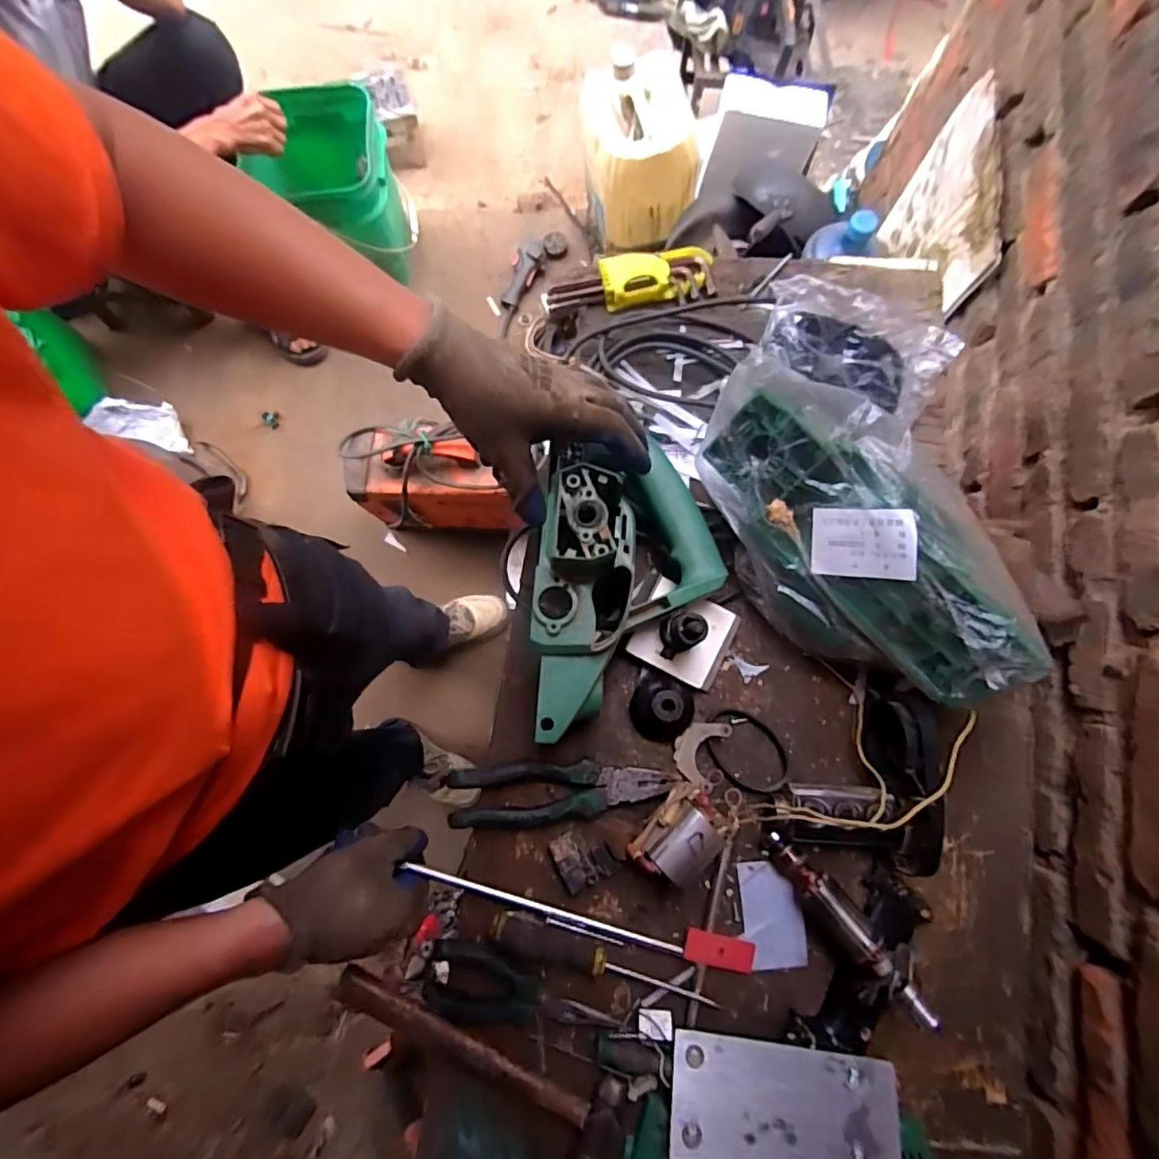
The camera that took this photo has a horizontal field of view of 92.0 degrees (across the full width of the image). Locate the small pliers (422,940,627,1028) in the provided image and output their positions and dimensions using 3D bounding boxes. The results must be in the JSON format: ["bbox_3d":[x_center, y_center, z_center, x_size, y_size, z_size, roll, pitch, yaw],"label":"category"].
[{"bbox_3d":[-0.046,0.330,0.443,0.151,0.019,0.056,11,80,2],"label":"small pliers"}]

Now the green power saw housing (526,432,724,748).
[{"bbox_3d":[0.039,-0.001,0.444,0.156,0.098,0.230,-4,80,-1],"label":"green power saw housing"}]

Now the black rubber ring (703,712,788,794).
[{"bbox_3d":[0.147,0.151,0.492,0.057,0.013,0.076,-40,82,-6],"label":"black rubber ring"}]

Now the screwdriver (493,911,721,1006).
[{"bbox_3d":[0.018,0.310,0.443,0.183,0.022,0.024,20,81,4],"label":"screwdriver"}]

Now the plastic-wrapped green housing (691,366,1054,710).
[{"bbox_3d":[0.214,-0.034,0.447,0.134,0.135,0.293,-44,83,-7],"label":"plastic-wrapped green housing"}]

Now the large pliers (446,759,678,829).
[{"bbox_3d":[-0.014,0.181,0.472,0.185,0.017,0.049,-2,80,0],"label":"large pliers"}]

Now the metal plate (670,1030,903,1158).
[{"bbox_3d":[0.152,0.393,0.414,0.164,0.006,0.077,8,65,2],"label":"metal plate"}]

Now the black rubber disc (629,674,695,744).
[{"bbox_3d":[0.073,0.114,0.487,0.054,0.036,0.053,0,80,0],"label":"black rubber disc"}]

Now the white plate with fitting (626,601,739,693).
[{"bbox_3d":[0.095,0.046,0.476,0.082,0.082,0.073,28,81,5],"label":"white plate with fitting"}]

